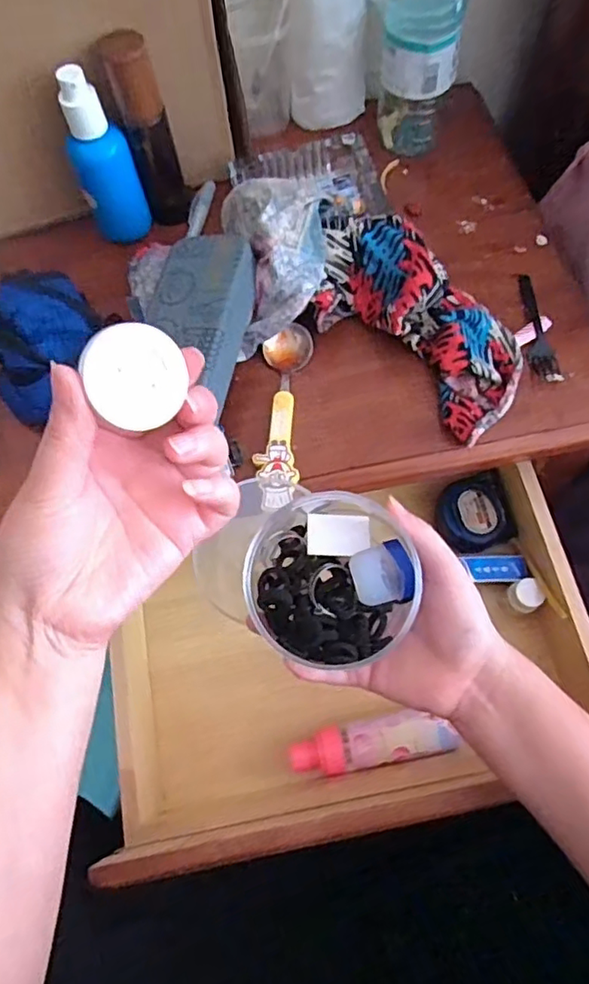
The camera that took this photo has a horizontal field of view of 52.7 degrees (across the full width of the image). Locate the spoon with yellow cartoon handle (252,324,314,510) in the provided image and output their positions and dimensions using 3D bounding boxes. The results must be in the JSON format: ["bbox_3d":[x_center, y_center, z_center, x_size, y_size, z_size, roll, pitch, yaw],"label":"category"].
[{"bbox_3d":[-0.009,-0.057,0.446,0.035,0.014,0.149,3,67,4],"label":"spoon with yellow cartoon handle"}]

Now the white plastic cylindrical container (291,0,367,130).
[{"bbox_3d":[0.030,-0.390,0.516,0.067,0.124,0.064,3,67,4],"label":"white plastic cylindrical container"}]

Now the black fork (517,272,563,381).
[{"bbox_3d":[0.193,-0.131,0.470,0.019,0.007,0.101,-2,67,1],"label":"black fork"}]

